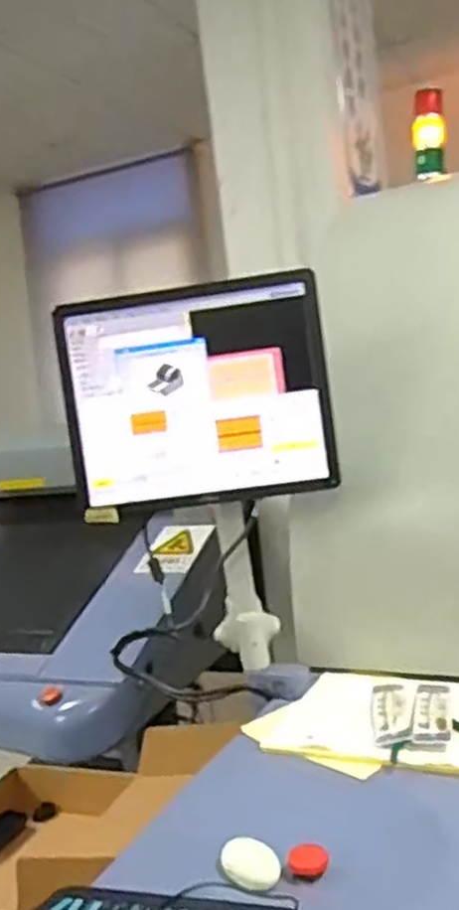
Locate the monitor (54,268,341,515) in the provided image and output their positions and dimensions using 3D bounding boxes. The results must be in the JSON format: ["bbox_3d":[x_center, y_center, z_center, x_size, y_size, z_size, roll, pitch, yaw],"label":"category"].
[{"bbox_3d":[-0.048,-0.083,1.120,0.375,0.294,0.050,-6,6,3],"label":"monitor"}]

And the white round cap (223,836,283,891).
[{"bbox_3d":[0.021,0.407,0.781,0.056,0.016,0.065,-7,6,-3],"label":"white round cap"}]

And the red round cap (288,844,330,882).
[{"bbox_3d":[0.077,0.400,0.773,0.039,0.010,0.045,-6,6,3],"label":"red round cap"}]

